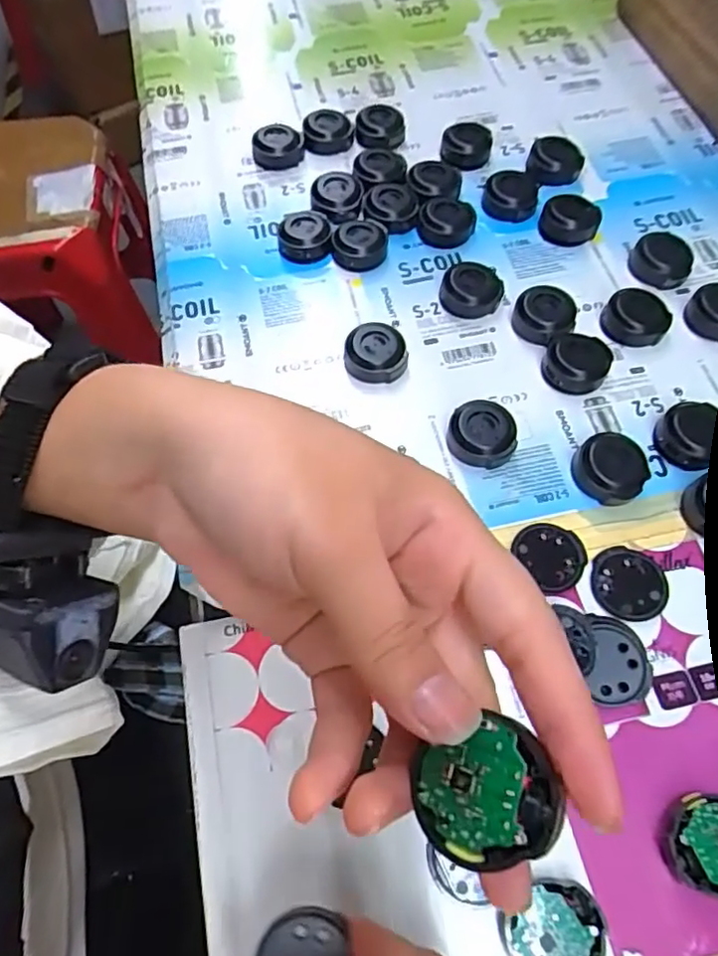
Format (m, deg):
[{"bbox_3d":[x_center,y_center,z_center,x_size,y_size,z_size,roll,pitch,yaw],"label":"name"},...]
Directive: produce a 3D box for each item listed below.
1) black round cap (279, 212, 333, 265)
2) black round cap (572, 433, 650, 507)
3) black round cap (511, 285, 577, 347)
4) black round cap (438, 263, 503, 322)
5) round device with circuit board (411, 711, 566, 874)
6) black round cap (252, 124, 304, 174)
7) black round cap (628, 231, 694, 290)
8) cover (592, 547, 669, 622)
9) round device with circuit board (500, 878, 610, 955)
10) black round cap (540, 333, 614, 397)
[{"bbox_3d":[-0.029,-0.133,0.341,0.027,0.013,0.031,-3,63,1],"label":"black round cap"},{"bbox_3d":[0.111,-0.006,0.271,0.029,0.014,0.034,40,71,20],"label":"black round cap"},{"bbox_3d":[0.093,-0.082,0.312,0.029,0.011,0.034,20,66,12],"label":"black round cap"},{"bbox_3d":[0.058,-0.097,0.321,0.031,0.013,0.027,7,64,6],"label":"black round cap"},{"bbox_3d":[0.026,0.065,0.128,0.030,0.004,0.025,-31,55,19],"label":"round device with circuit board"},{"bbox_3d":[-0.049,-0.198,0.374,0.029,0.014,0.029,-1,63,2],"label":"black round cap"},{"bbox_3d":[0.158,-0.113,0.326,0.030,0.012,0.031,-1,63,2],"label":"black round cap"},{"bbox_3d":[0.110,0.043,0.252,0.030,0.004,0.029,-1,63,2],"label":"cover"},{"bbox_3d":[0.063,0.145,0.198,0.031,0.011,0.028,-39,68,-16],"label":"round device with circuit board"},{"bbox_3d":[0.104,-0.055,0.299,0.030,0.008,0.030,-1,63,2],"label":"black round cap"}]

